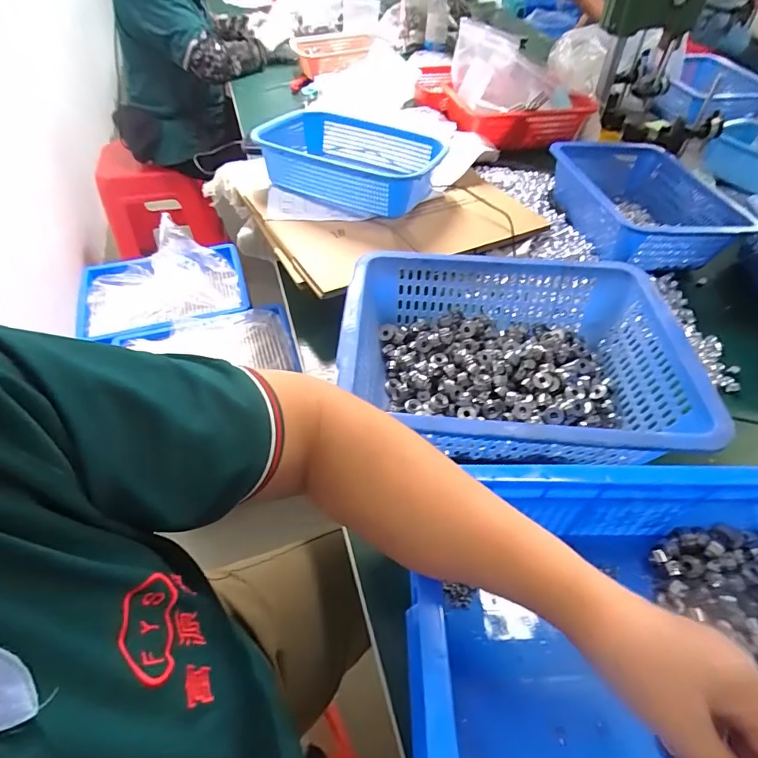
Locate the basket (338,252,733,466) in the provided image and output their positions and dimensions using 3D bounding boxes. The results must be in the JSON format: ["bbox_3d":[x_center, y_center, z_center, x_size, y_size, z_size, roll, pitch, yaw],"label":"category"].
[{"bbox_3d":[0.139,-0.021,0.498,0.350,0.099,0.272,3,50,0],"label":"basket"}]

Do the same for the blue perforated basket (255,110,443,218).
[{"bbox_3d":[-0.043,-0.361,0.740,0.286,0.083,0.204,23,53,16],"label":"blue perforated basket"}]

